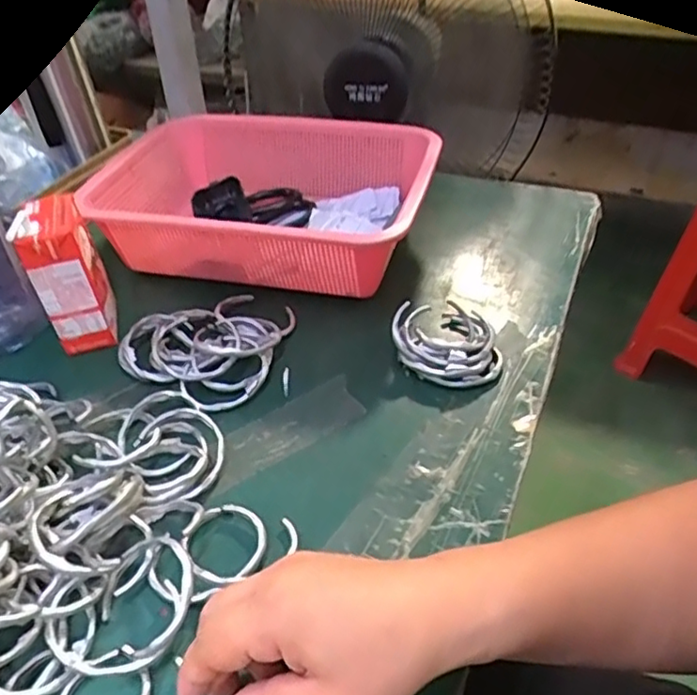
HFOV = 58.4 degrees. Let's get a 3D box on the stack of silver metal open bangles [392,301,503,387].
[{"bbox_3d":[0.076,-0.006,0.476,0.083,0.032,0.076,4,41,10],"label":"stack of silver metal open bangles"}]

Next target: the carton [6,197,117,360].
[{"bbox_3d":[-0.220,-0.056,0.493,0.045,0.115,0.063,-10,41,-7],"label":"carton"}]

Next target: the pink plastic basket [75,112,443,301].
[{"bbox_3d":[-0.072,-0.133,0.588,0.295,0.097,0.196,9,42,15],"label":"pink plastic basket"}]

